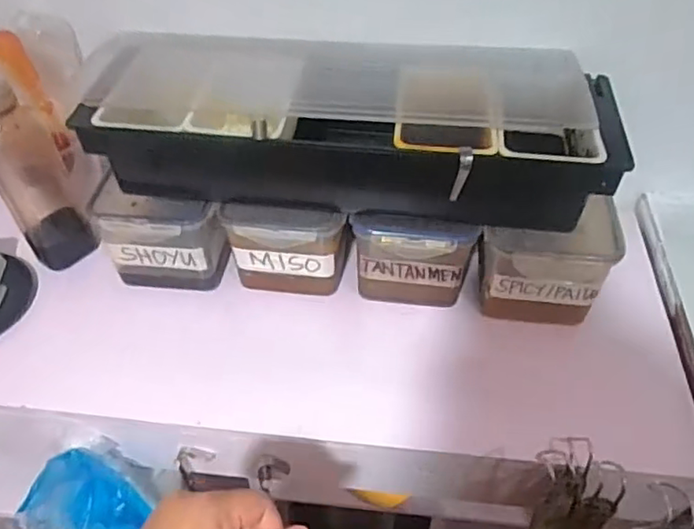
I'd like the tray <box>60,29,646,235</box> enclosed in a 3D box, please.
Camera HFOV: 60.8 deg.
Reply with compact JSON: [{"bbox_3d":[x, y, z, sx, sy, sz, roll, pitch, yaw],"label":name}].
[{"bbox_3d":[-0.007,-0.136,0.581,0.507,0.084,0.205,7,49,7],"label":"tray"}]

